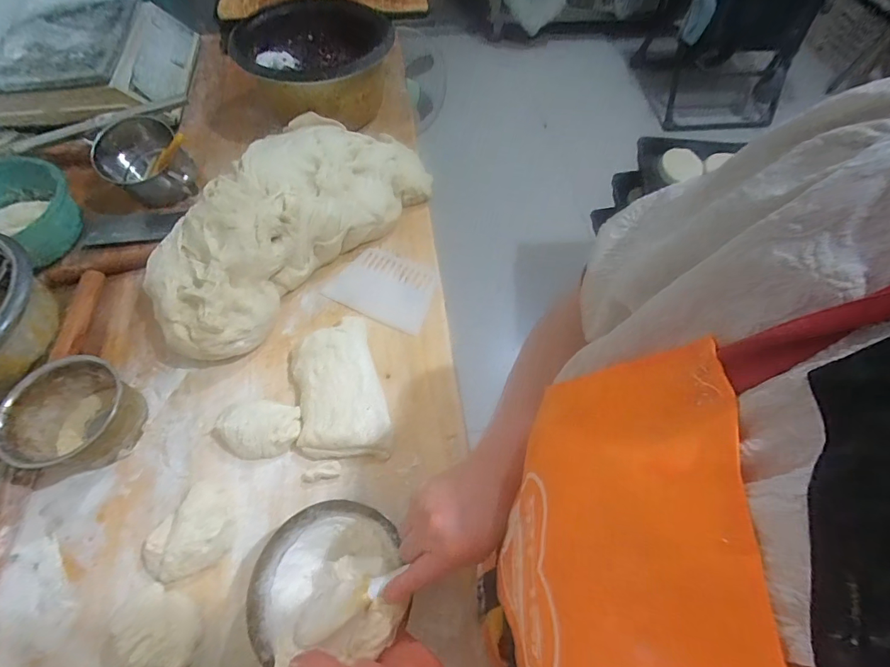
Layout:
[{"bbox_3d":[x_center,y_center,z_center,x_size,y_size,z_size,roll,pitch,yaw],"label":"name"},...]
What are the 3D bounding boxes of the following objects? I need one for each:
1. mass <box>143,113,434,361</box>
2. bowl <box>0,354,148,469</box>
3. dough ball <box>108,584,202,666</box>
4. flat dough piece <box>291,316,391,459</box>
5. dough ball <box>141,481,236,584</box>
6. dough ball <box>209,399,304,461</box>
[{"bbox_3d":[-0.257,-0.192,0.667,0.246,0.117,0.498,36,66,17],"label":"mass"},{"bbox_3d":[-0.453,0.102,0.509,0.116,0.089,0.123,1,61,-1],"label":"bowl"},{"bbox_3d":[-0.303,0.305,0.428,0.094,0.041,0.075,2,61,0],"label":"dough ball"},{"bbox_3d":[-0.147,0.071,0.571,0.113,0.030,0.205,-12,62,-8],"label":"flat dough piece"},{"bbox_3d":[-0.293,0.230,0.478,0.085,0.036,0.104,21,62,10],"label":"dough ball"},{"bbox_3d":[-0.243,0.120,0.532,0.109,0.033,0.077,11,61,4],"label":"dough ball"}]

